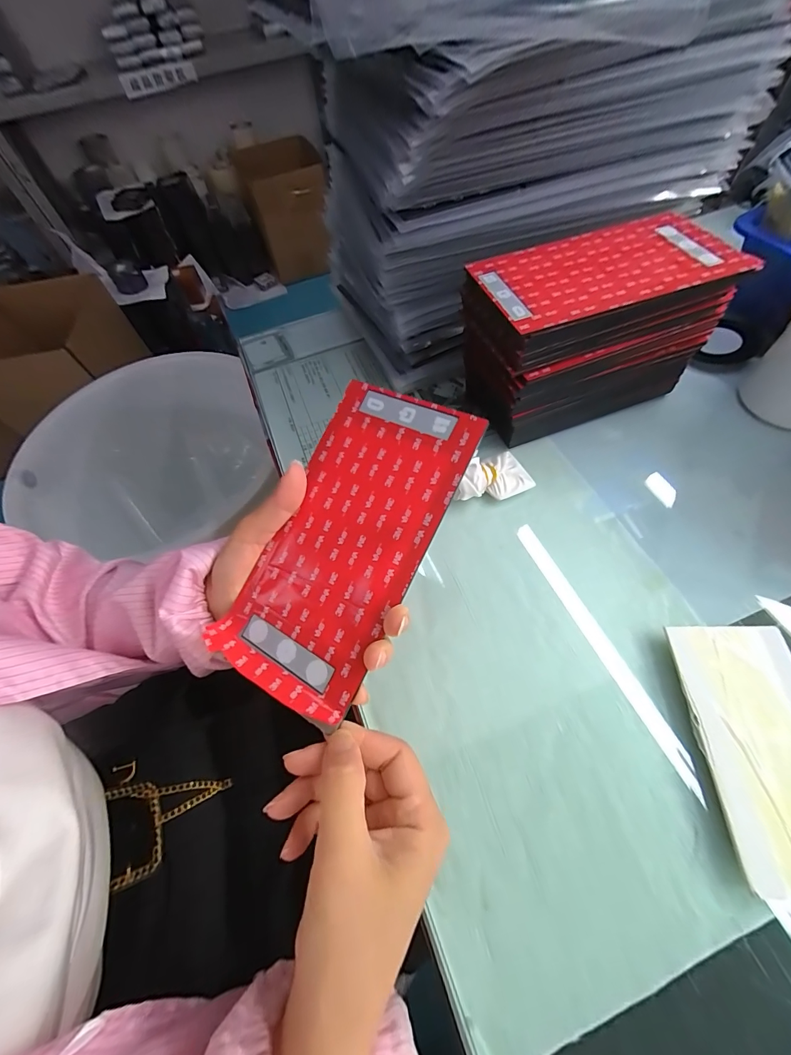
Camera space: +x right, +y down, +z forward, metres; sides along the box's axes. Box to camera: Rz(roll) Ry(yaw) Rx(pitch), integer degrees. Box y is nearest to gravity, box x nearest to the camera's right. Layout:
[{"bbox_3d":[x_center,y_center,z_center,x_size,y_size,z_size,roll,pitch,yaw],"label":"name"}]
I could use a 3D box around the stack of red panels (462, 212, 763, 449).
[{"bbox_3d":[0.176,-0.177,0.362,0.209,0.134,0.102,-18,60,-6],"label":"stack of red panels"}]

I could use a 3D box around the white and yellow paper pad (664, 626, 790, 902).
[{"bbox_3d":[0.241,0.142,0.250,0.083,0.013,0.149,1,60,5],"label":"white and yellow paper pad"}]

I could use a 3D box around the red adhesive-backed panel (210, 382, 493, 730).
[{"bbox_3d":[-0.030,0.006,0.230,0.097,0.010,0.192,25,86,22],"label":"red adhesive-backed panel"}]

